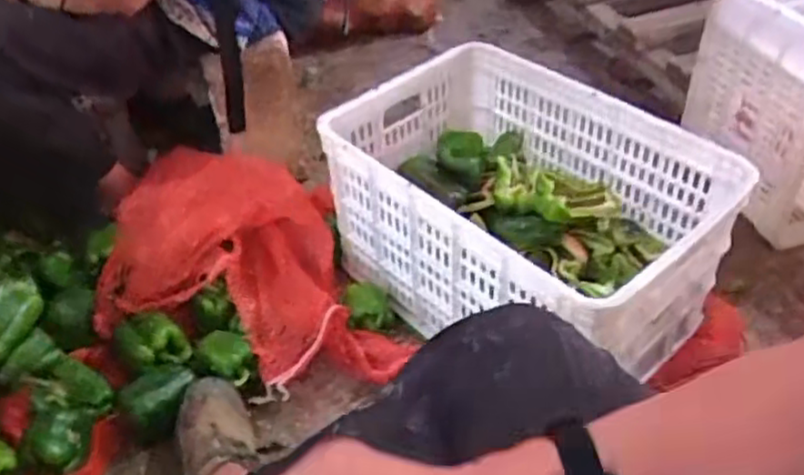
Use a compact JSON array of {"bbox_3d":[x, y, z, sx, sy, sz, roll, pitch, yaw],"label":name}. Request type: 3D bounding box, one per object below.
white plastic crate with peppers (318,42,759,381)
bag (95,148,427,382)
[{"bbox_3d":[0.167,-0.040,1.050,0.338,0.259,0.534,-33,51,-27],"label":"white plastic crate with peppers"},{"bbox_3d":[-0.208,0.019,1.108,0.502,0.155,0.367,8,45,12],"label":"bag"}]

